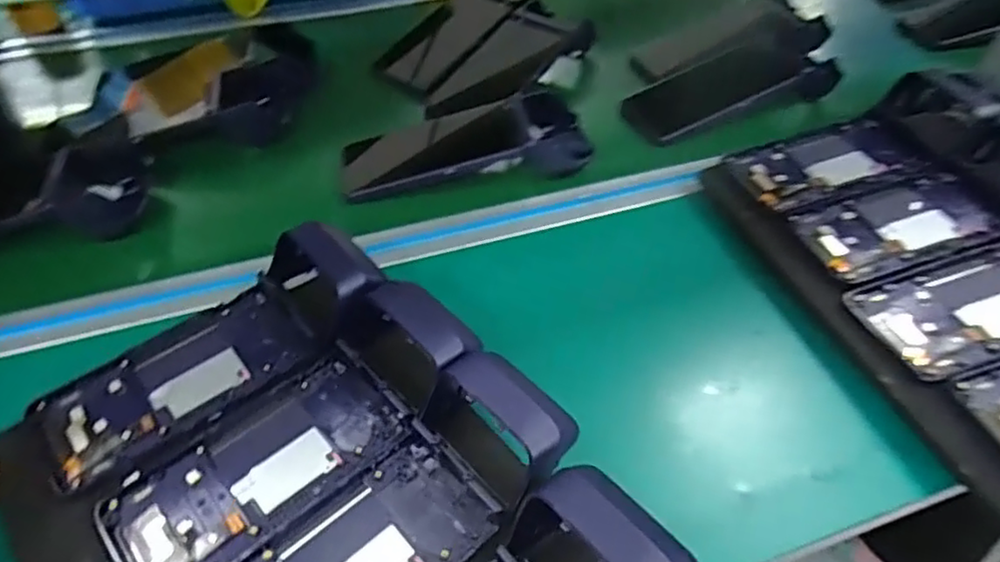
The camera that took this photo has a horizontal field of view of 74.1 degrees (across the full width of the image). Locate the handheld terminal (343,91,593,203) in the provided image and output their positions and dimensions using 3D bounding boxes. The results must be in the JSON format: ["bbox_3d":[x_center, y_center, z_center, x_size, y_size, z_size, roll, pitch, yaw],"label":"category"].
[{"bbox_3d":[-0.033,-0.123,0.614,0.218,0.047,0.098,-10,50,-5],"label":"handheld terminal"}]

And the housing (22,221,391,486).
[{"bbox_3d":[-0.187,0.038,0.425,0.221,0.040,0.095,-36,57,-24],"label":"housing"}]

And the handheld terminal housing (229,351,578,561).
[{"bbox_3d":[-0.064,0.126,0.342,0.221,0.043,0.088,-34,56,-23],"label":"handheld terminal housing"}]

